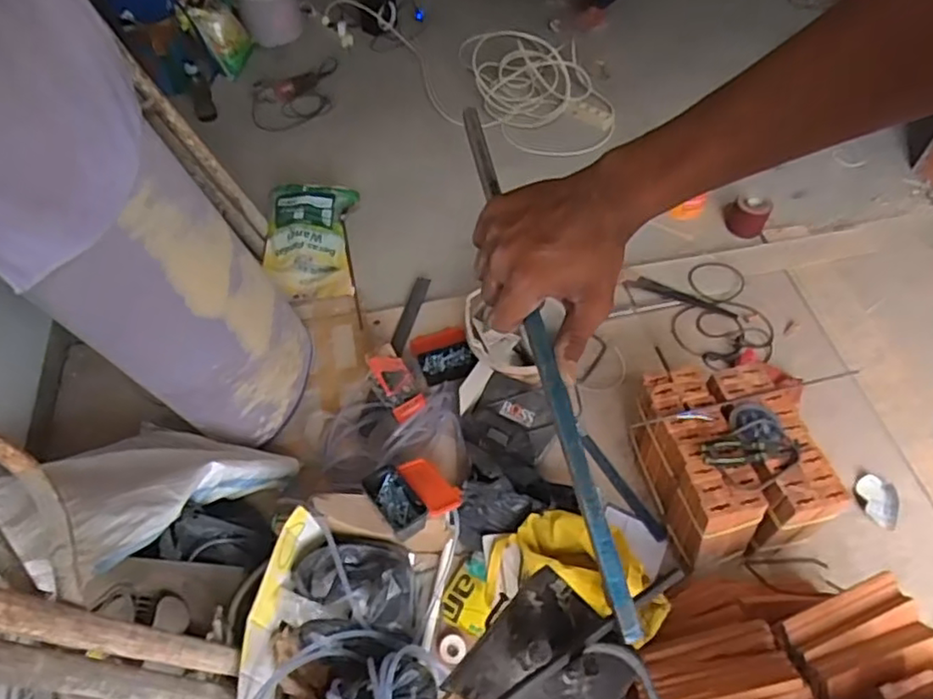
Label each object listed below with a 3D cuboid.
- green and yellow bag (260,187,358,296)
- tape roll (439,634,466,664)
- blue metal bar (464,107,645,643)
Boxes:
[{"bbox_3d":[-0.459,-0.334,1.863,0.245,0.159,0.337,-1,53,-2],"label":"green and yellow bag"},{"bbox_3d":[-0.027,0.585,1.235,0.051,0.013,0.055,1,53,-1],"label":"tape roll"},{"bbox_3d":[0.046,-0.009,0.417,0.014,0.018,0.374,-11,68,-9],"label":"blue metal bar"}]

